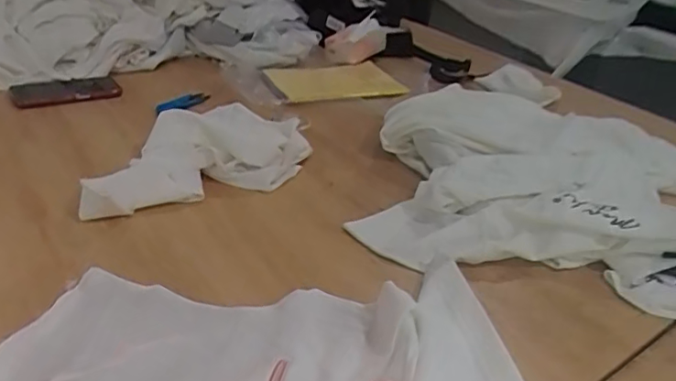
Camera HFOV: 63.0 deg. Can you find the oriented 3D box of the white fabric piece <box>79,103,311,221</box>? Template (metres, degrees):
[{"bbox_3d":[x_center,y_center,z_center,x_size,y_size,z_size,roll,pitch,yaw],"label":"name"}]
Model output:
[{"bbox_3d":[-0.184,-0.039,0.723,0.148,0.065,0.307,27,37,32],"label":"white fabric piece"}]

